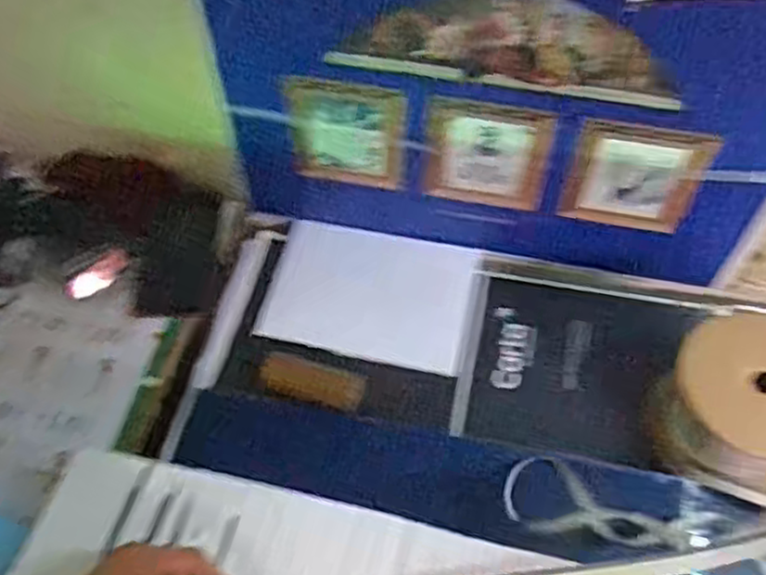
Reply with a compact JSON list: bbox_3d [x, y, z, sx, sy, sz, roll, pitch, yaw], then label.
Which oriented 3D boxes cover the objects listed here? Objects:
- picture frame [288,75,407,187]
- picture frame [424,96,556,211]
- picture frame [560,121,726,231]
[{"bbox_3d":[-0.039,-0.164,0.790,0.127,0.151,0.011,10,57,8],"label":"picture frame"},{"bbox_3d":[0.109,-0.139,0.767,0.124,0.153,0.010,11,58,9],"label":"picture frame"},{"bbox_3d":[0.257,-0.111,0.738,0.127,0.138,0.021,14,58,10],"label":"picture frame"}]

